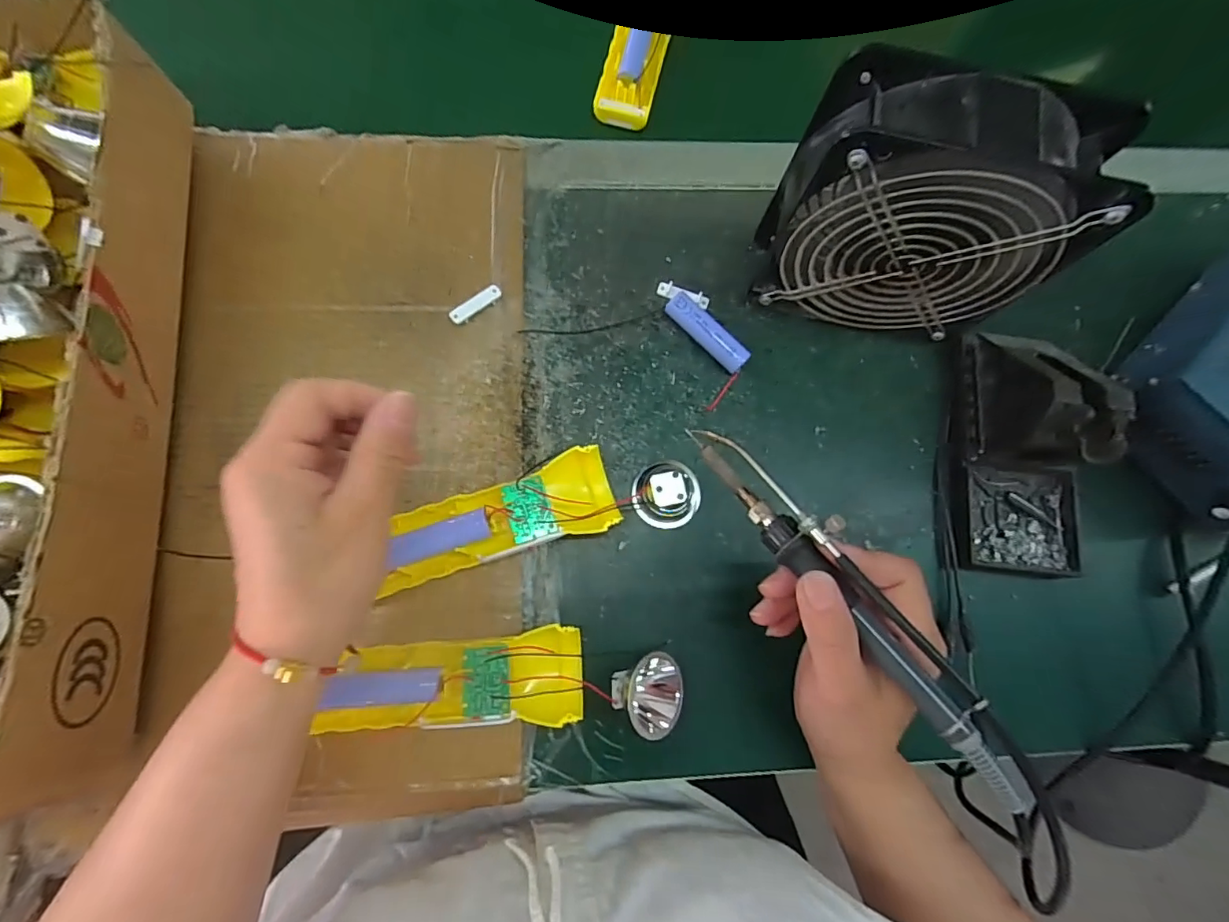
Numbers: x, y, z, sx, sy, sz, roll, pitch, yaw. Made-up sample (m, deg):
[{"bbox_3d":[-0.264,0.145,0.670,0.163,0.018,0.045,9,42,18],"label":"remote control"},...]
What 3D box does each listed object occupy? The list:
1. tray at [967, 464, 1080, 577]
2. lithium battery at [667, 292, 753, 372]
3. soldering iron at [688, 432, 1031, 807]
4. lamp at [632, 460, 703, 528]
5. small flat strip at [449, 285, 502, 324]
[{"bbox_3d":[0.264,0.038,0.339,0.068,0.020,0.068,3,77,-2],"label":"tray"},{"bbox_3d":[0.061,-0.084,0.344,0.063,0.018,0.016,43,78,7],"label":"lithium battery"},{"bbox_3d":[0.106,0.060,0.241,0.020,0.021,0.206,-36,68,-7],"label":"soldering iron"},{"bbox_3d":[0.034,0.019,0.322,0.042,0.024,0.043,1,77,-3],"label":"lamp"},{"bbox_3d":[-0.090,-0.101,0.335,0.036,0.005,0.009,-36,85,-7],"label":"small flat strip"}]

